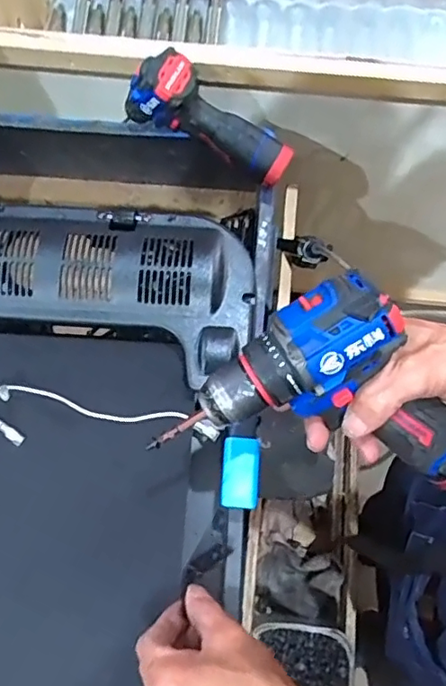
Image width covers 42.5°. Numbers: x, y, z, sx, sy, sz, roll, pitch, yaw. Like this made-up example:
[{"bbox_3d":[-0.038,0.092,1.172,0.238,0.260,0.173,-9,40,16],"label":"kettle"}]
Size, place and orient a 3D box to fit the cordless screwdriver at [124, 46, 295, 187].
[{"bbox_3d":[-0.018,-0.258,0.695,0.205,0.133,0.052,28,76,-12],"label":"cordless screwdriver"}]

